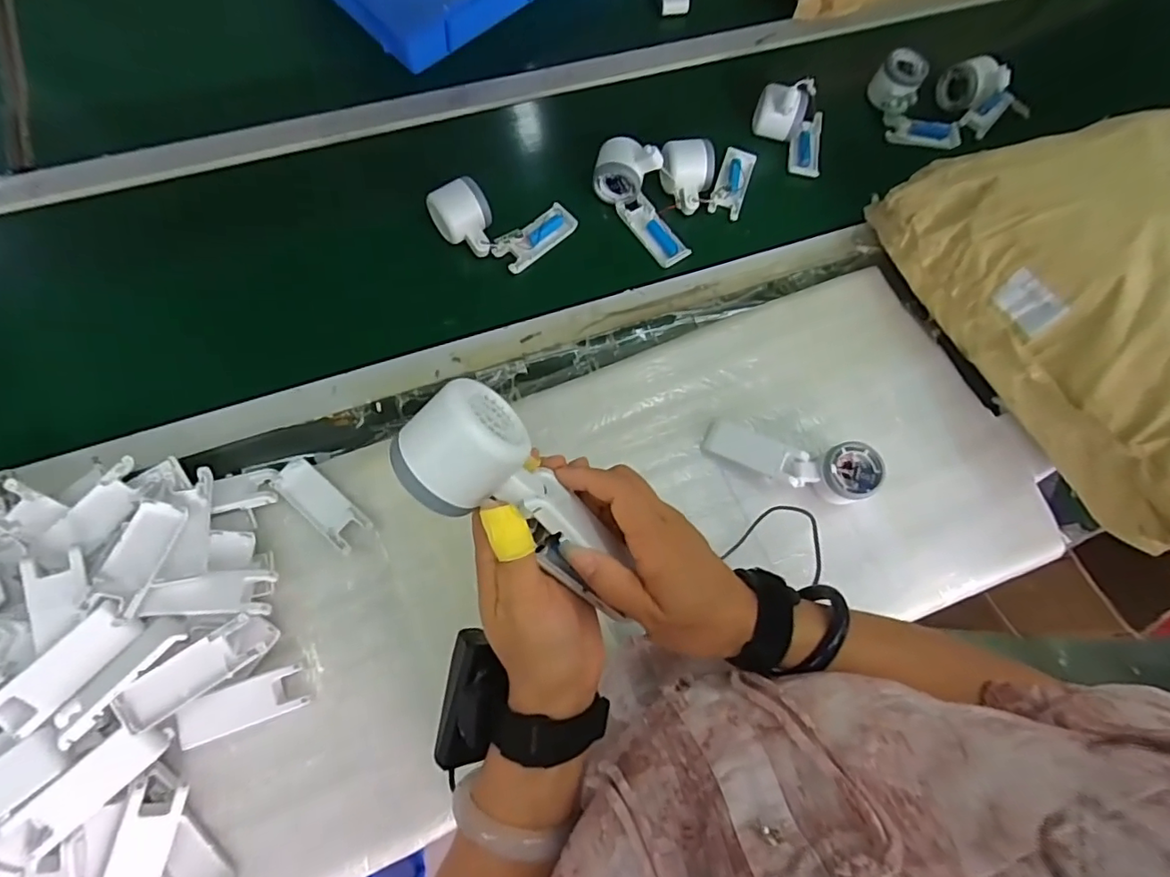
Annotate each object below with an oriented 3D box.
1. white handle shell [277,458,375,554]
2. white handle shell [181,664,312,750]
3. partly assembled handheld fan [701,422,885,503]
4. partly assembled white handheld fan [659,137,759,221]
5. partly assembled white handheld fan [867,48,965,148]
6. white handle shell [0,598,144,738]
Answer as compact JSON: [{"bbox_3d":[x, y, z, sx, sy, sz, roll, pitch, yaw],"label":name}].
[{"bbox_3d":[-0.257,0.064,0.537,0.103,0.012,0.039,38,70,15],"label":"white handle shell"},{"bbox_3d":[-0.300,0.233,0.482,0.099,0.009,0.040,-17,91,-14],"label":"white handle shell"},{"bbox_3d":[0.214,0.018,0.581,0.169,0.055,0.054,21,67,8],"label":"partly assembled handheld fan"},{"bbox_3d":[0.152,-0.334,0.685,0.106,0.069,0.124,17,66,7],"label":"partly assembled white handheld fan"},{"bbox_3d":[0.446,-0.450,0.734,0.139,0.059,0.078,36,70,14],"label":"partly assembled white handheld fan"},{"bbox_3d":[-0.410,0.180,0.436,0.039,0.010,0.103,48,70,-20],"label":"white handle shell"}]

